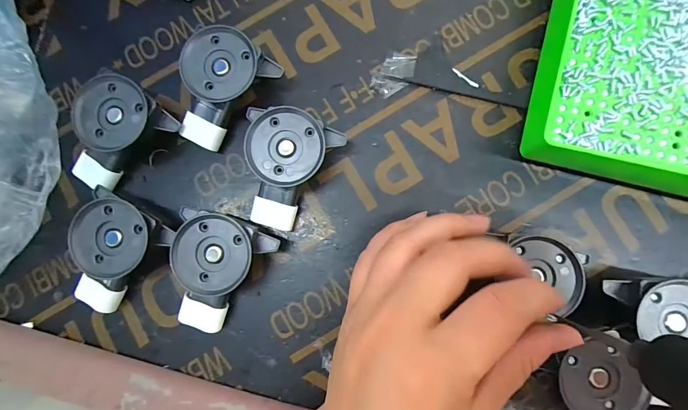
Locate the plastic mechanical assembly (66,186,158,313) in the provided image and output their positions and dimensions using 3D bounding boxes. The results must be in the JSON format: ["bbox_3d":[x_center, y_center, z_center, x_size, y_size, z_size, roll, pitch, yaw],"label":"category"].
[{"bbox_3d":[-0.127,0.029,0.192,0.044,0.029,0.066,13,85,4],"label":"plastic mechanical assembly"}]

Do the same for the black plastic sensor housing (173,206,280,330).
[{"bbox_3d":[-0.068,0.039,0.188,0.046,0.032,0.064,14,85,4],"label":"black plastic sensor housing"}]

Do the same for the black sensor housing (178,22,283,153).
[{"bbox_3d":[-0.074,-0.069,0.199,0.065,0.034,0.041,-44,84,-2],"label":"black sensor housing"}]

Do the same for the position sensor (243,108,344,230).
[{"bbox_3d":[-0.027,-0.019,0.193,0.049,0.030,0.063,2,84,5],"label":"position sensor"}]

